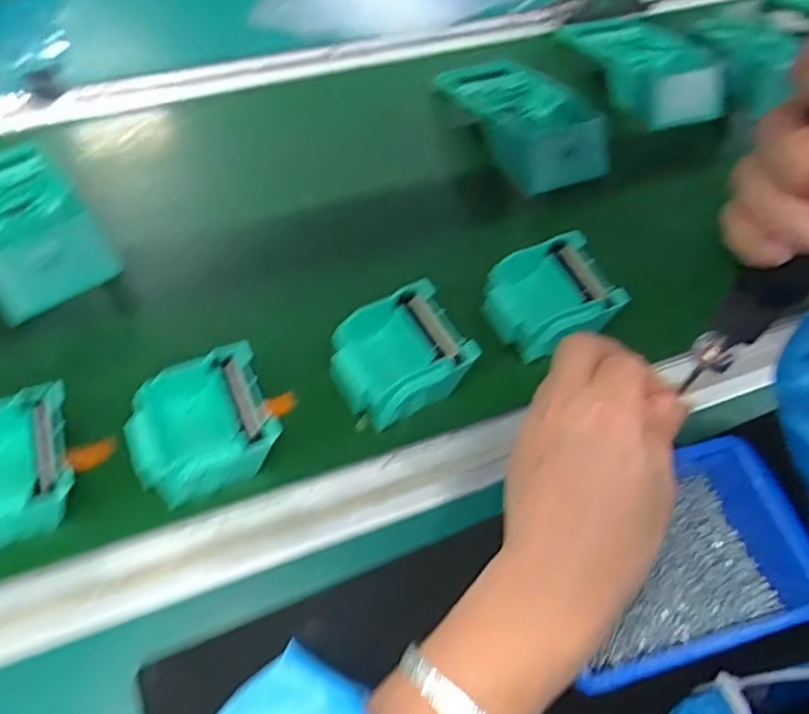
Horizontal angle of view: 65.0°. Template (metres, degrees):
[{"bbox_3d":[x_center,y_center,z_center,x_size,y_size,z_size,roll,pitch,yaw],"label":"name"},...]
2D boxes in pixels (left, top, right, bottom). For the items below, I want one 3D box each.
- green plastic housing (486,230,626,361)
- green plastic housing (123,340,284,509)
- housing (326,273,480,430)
[{"bbox_3d":[0.108,-0.042,0.473,0.095,0.042,0.076,-22,61,-15],"label":"green plastic housing"},{"bbox_3d":[-0.125,0.047,0.398,0.084,0.044,0.079,-21,61,-14],"label":"green plastic housing"},{"bbox_3d":[-0.006,0.002,0.436,0.088,0.042,0.080,-28,63,-18],"label":"housing"}]

